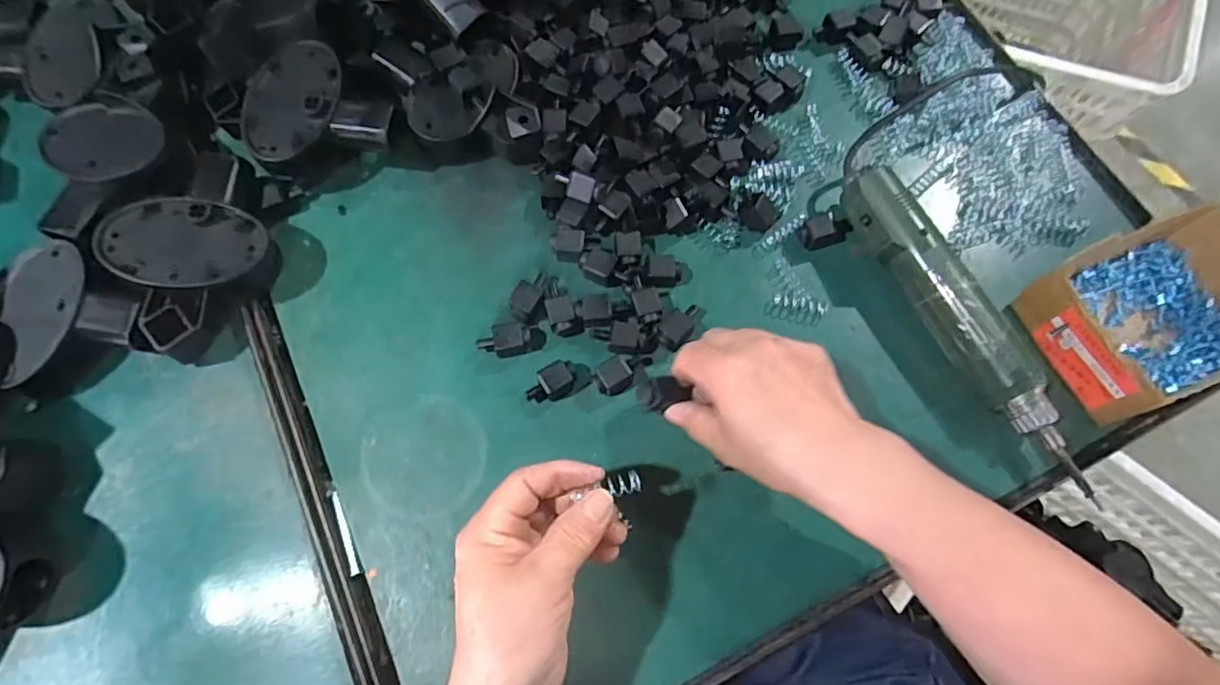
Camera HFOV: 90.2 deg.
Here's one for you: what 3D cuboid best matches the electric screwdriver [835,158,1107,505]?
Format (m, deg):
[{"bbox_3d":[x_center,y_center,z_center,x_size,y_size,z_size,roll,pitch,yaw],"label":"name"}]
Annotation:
[{"bbox_3d":[0.238,-0.015,0.413,0.047,0.040,0.246,-26,74,-9],"label":"electric screwdriver"}]

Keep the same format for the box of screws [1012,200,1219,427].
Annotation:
[{"bbox_3d":[0.363,-0.021,0.407,0.137,0.054,0.105,-21,73,-7],"label":"box of screws"}]

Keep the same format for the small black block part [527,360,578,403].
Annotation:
[{"bbox_3d":[-0.039,0.029,0.414,0.036,0.021,0.021,-29,75,-10],"label":"small black block part"}]

